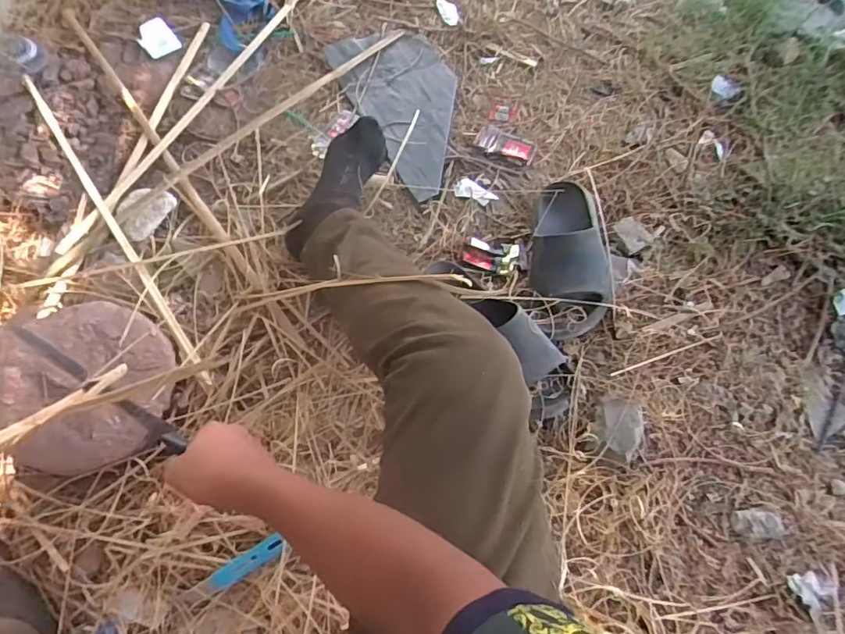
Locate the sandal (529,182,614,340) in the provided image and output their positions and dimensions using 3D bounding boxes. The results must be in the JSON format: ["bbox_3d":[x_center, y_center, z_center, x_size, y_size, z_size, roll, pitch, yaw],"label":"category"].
[{"bbox_3d":[0.234,-0.105,0.862,0.128,0.095,0.283,-1,67,-5],"label":"sandal"}]

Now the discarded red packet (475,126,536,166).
[{"bbox_3d":[0.151,-0.314,1.001,0.110,0.013,0.056,28,70,9],"label":"discarded red packet"}]

